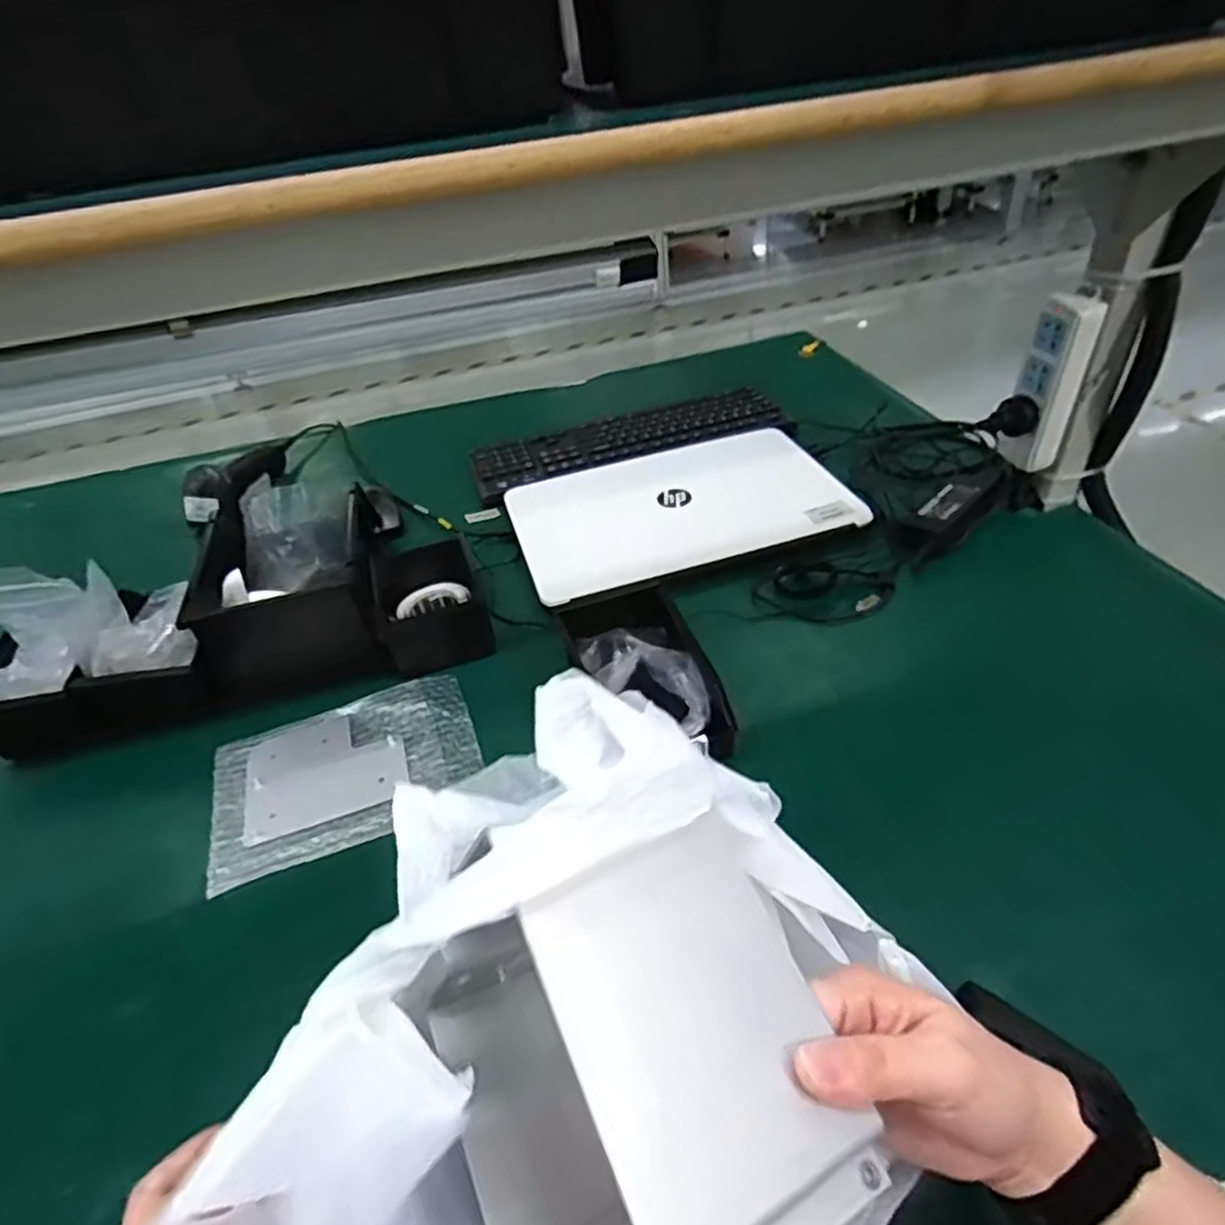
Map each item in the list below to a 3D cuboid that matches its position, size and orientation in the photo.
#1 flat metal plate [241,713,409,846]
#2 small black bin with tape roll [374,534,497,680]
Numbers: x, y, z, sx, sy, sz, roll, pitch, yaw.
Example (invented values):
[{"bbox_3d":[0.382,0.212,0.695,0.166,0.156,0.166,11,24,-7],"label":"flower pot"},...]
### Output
[{"bbox_3d":[-0.248,0.136,0.632,0.131,0.004,0.114,-18,39,-12],"label":"flat metal plate"},{"bbox_3d":[-0.182,-0.008,0.730,0.103,0.073,0.108,-18,44,-11],"label":"small black bin with tape roll"}]

